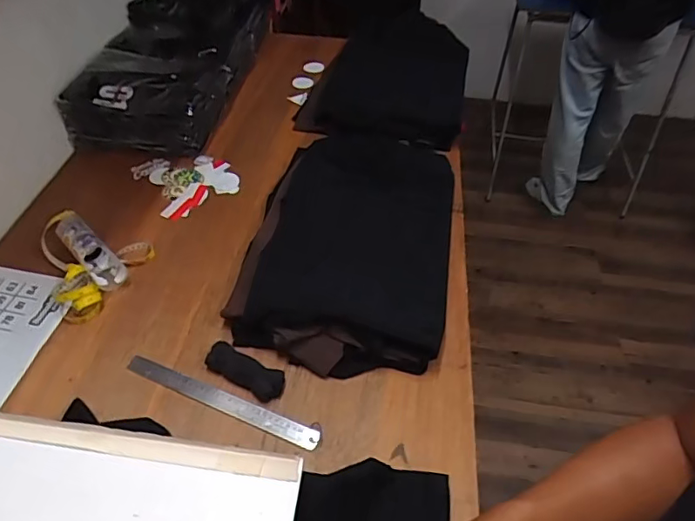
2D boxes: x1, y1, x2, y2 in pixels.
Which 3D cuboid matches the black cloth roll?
[{"bbox_3d":[-0.159,0.170,0.787,0.127,0.029,0.045,22,51,16],"label":"black cloth roll"}]

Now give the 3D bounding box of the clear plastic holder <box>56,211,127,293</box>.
[{"bbox_3d":[-0.471,-0.022,0.928,0.055,0.053,0.199,-35,59,-29],"label":"clear plastic holder"}]

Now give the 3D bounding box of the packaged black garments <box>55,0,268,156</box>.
[{"bbox_3d":[-0.438,-0.498,1.284,0.314,0.153,0.567,7,48,3],"label":"packaged black garments"}]

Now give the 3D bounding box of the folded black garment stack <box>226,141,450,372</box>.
[{"bbox_3d":[0.014,-0.056,0.964,0.348,0.083,0.553,11,49,7],"label":"folded black garment stack"}]

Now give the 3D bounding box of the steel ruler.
[{"bbox_3d":[-0.192,0.208,0.768,0.322,0.008,0.031,19,50,13],"label":"steel ruler"}]

